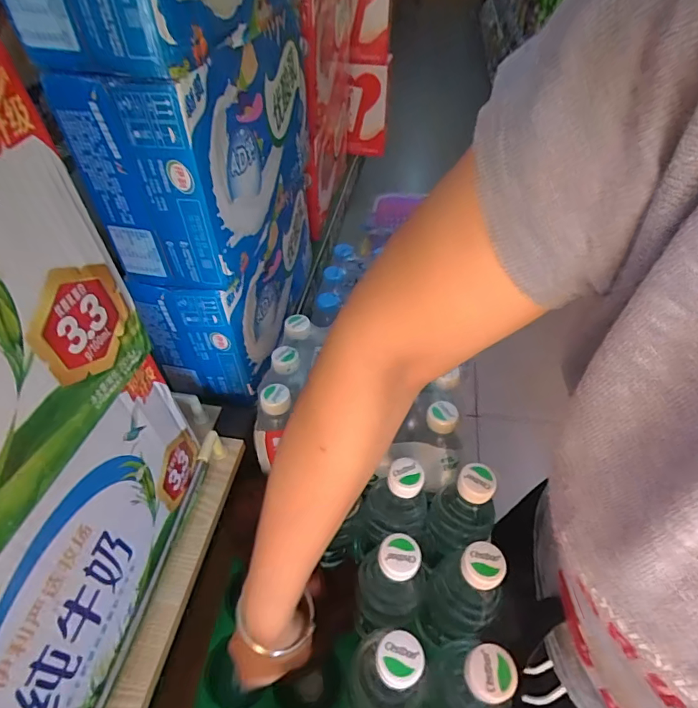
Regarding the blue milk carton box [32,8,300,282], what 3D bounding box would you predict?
[{"bbox_3d":[-0.145,-0.245,0.490,0.116,0.181,0.300,8,47,8],"label":"blue milk carton box"}]

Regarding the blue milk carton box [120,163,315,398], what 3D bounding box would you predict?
[{"bbox_3d":[-0.143,-0.122,0.629,0.113,0.188,0.335,8,47,8],"label":"blue milk carton box"}]

